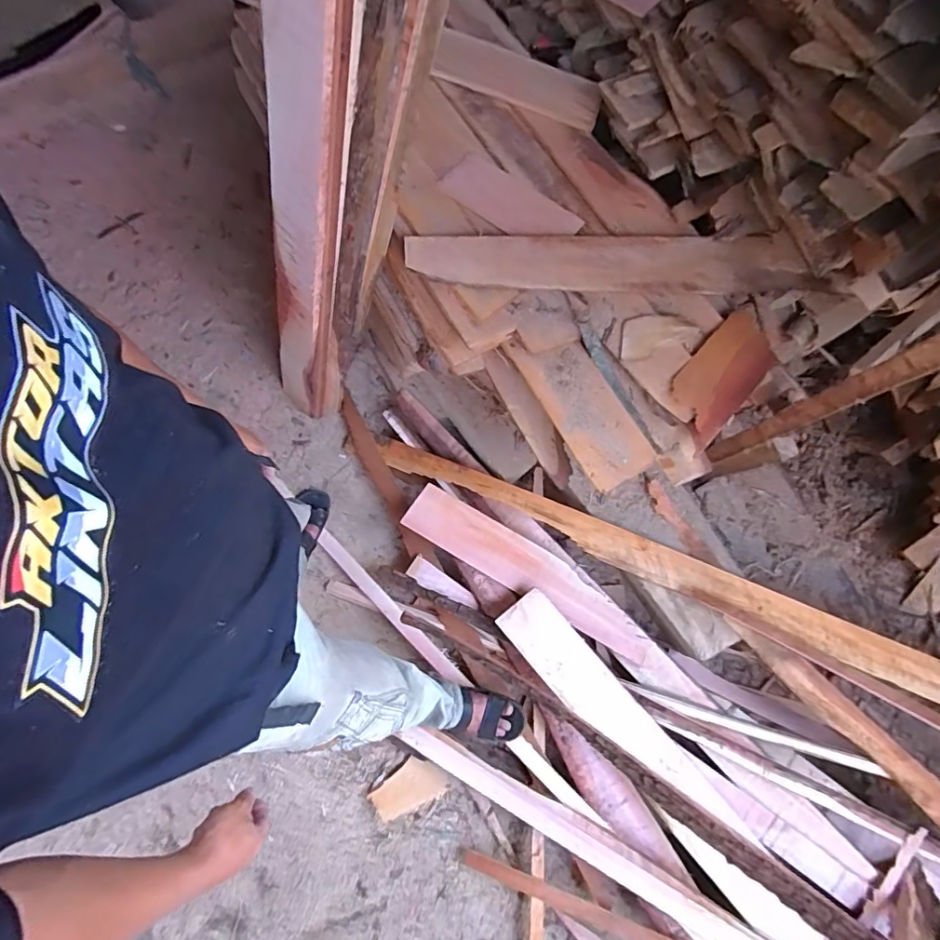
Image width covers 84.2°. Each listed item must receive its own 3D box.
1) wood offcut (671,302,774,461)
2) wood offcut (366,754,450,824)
[{"bbox_3d":[0.509,-0.191,1.053,0.132,0.028,0.289,40,79,7],"label":"wood offcut"},{"bbox_3d":[-0.140,0.735,1.194,0.165,0.028,0.100,-34,80,-9],"label":"wood offcut"}]

